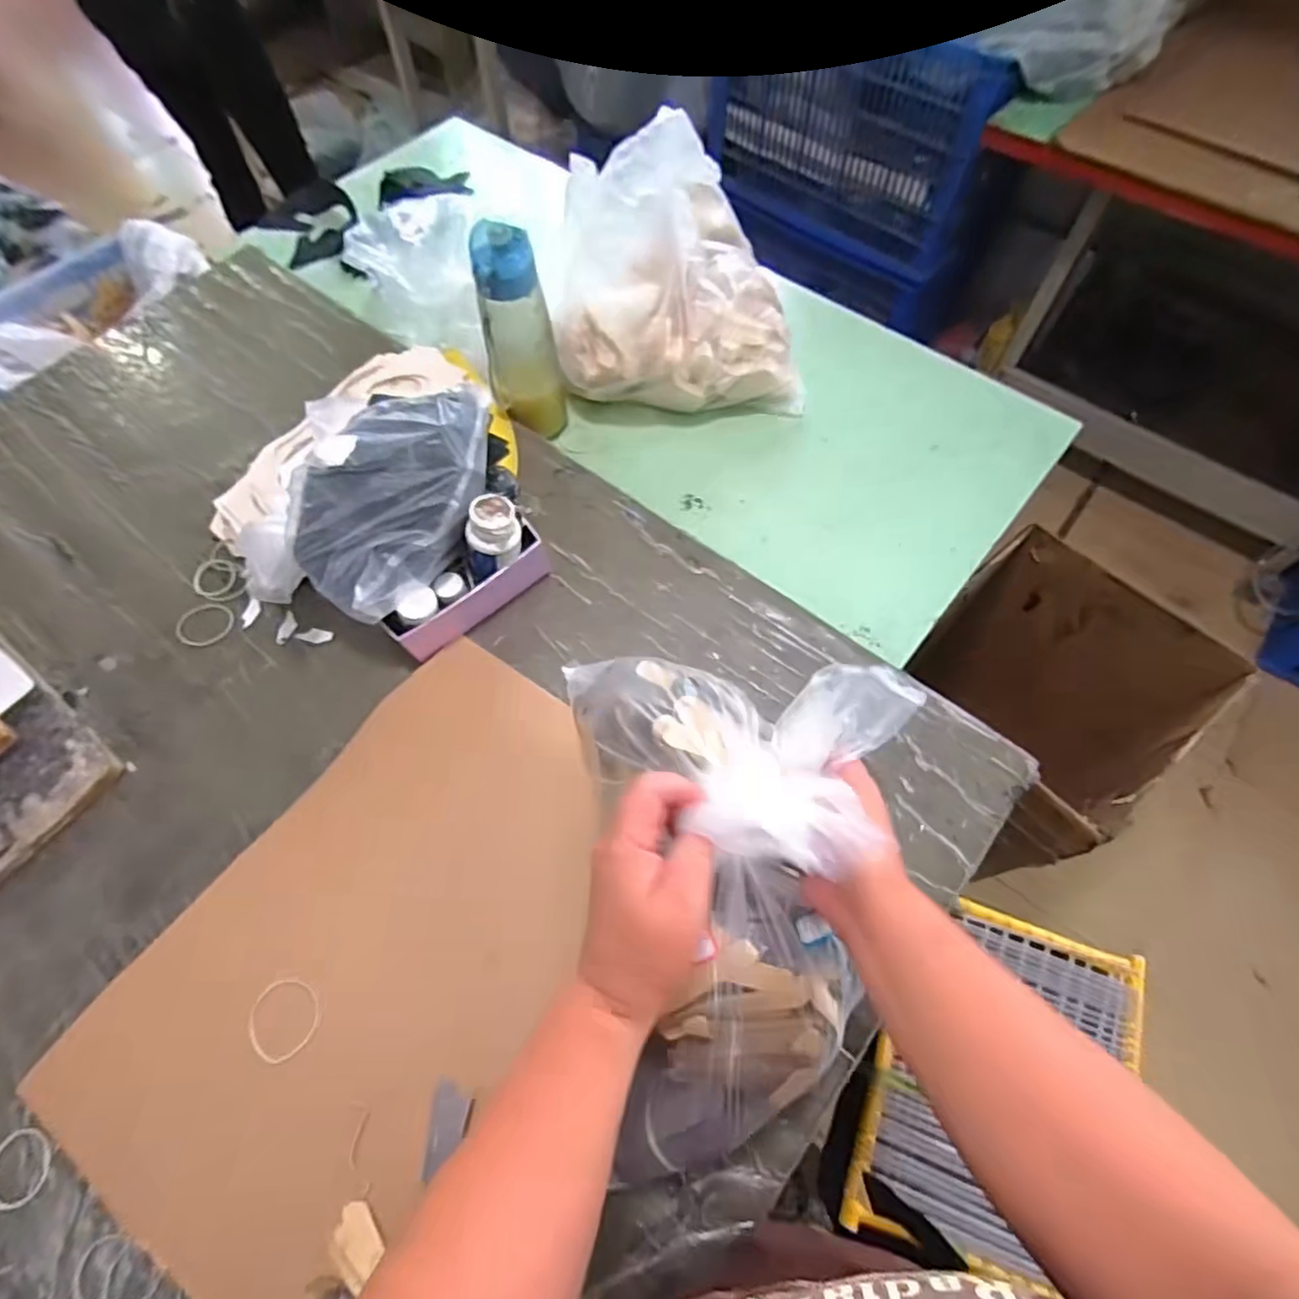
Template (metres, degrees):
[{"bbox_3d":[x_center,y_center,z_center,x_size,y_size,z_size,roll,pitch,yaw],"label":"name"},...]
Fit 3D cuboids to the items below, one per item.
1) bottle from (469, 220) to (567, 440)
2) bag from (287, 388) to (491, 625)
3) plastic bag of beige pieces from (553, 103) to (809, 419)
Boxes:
[{"bbox_3d":[-0.143,-0.337,0.719,0.077,0.227,0.067,-11,64,-5],"label":"bottle"},{"bbox_3d":[-0.226,-0.143,0.583,0.121,0.082,0.223,28,67,13],"label":"bag"},{"bbox_3d":[0.039,-0.462,0.786,0.291,0.216,0.283,-1,64,0],"label":"plastic bag of beige pieces"}]

